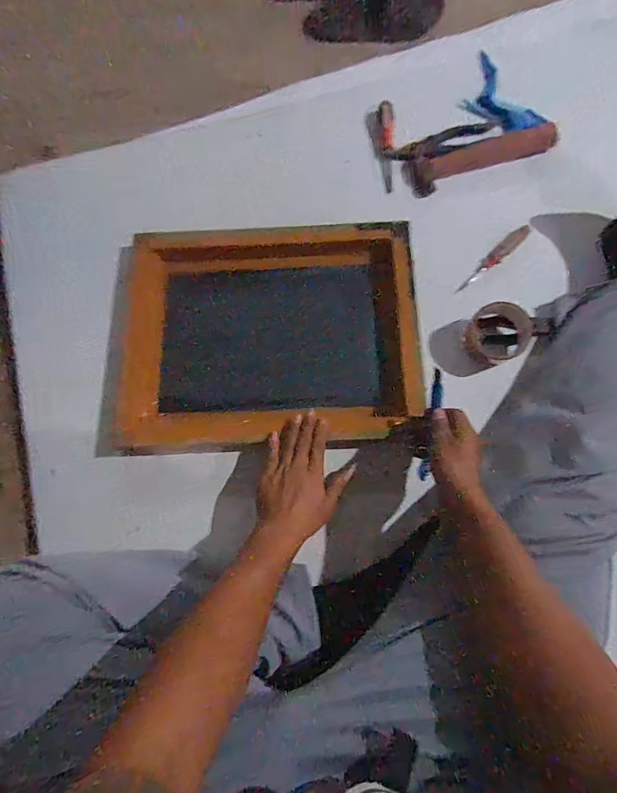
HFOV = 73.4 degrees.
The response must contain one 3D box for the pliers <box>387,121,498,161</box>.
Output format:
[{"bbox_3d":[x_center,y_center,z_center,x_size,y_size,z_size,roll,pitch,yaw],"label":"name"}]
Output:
[{"bbox_3d":[0.232,-0.448,0.735,0.180,0.014,0.039,-9,75,14],"label":"pliers"}]

